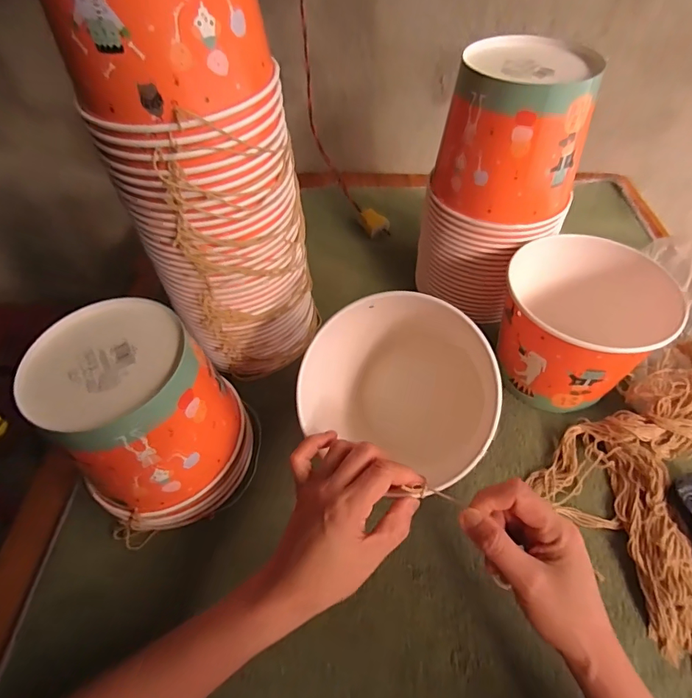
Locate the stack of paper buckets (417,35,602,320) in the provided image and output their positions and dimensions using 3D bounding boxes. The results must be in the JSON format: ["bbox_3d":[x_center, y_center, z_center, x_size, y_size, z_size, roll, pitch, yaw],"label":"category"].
[{"bbox_3d":[0.170,-0.171,0.510,0.143,0.280,0.148,34,59,24],"label":"stack of paper buckets"}]

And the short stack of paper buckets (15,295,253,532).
[{"bbox_3d":[-0.181,0.063,0.414,0.150,0.167,0.149,-38,60,-26],"label":"short stack of paper buckets"}]

